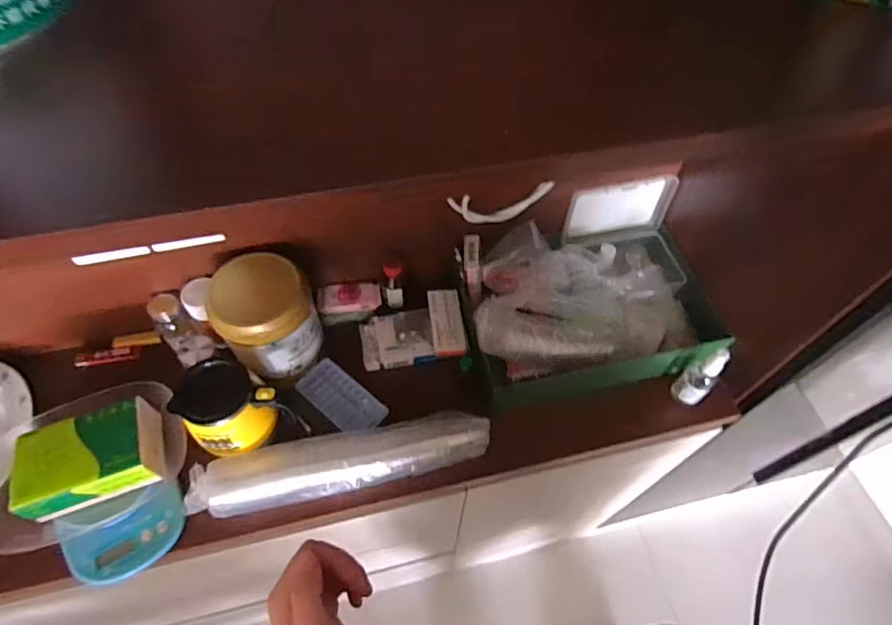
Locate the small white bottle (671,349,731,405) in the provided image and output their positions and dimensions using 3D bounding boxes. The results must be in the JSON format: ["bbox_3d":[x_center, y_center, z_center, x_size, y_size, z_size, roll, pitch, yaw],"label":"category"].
[{"bbox_3d":[0.345,0.085,0.705,0.039,0.118,0.039,-37,65,-22],"label":"small white bottle"}]

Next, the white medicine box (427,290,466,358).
[{"bbox_3d":[0.002,0.015,0.771,0.047,0.014,0.115,-5,57,-5],"label":"white medicine box"}]

